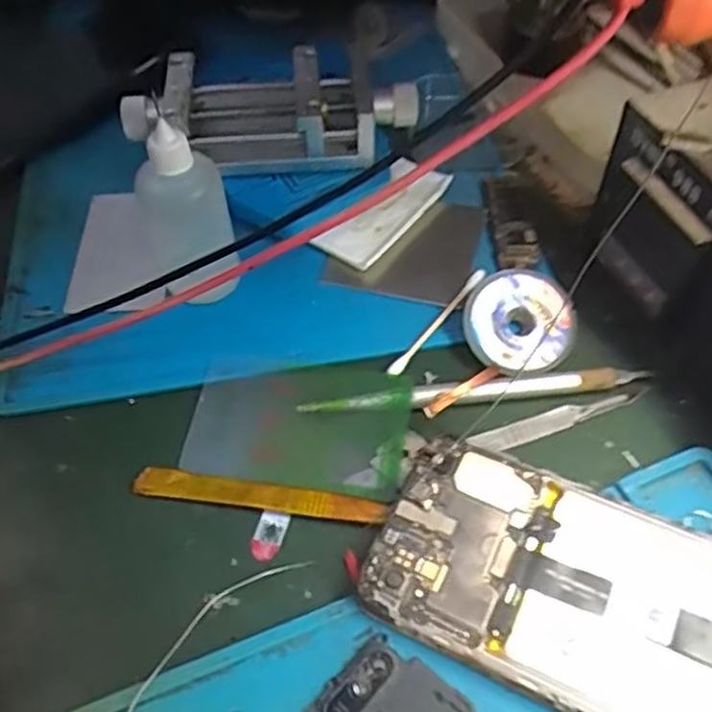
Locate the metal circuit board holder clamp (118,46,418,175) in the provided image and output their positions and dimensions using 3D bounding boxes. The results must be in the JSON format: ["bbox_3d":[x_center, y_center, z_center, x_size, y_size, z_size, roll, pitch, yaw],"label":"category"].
[{"bbox_3d":[-0.039,-0.120,0.348,0.137,0.039,0.060,1,53,5],"label":"metal circuit board holder clamp"}]

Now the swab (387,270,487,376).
[{"bbox_3d":[0.036,-0.016,0.311,0.005,0.006,0.069,32,61,25],"label":"swab"}]

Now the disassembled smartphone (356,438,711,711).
[{"bbox_3d":[0.084,0.083,0.232,0.160,0.011,0.072,20,56,18],"label":"disassembled smartphone"}]

